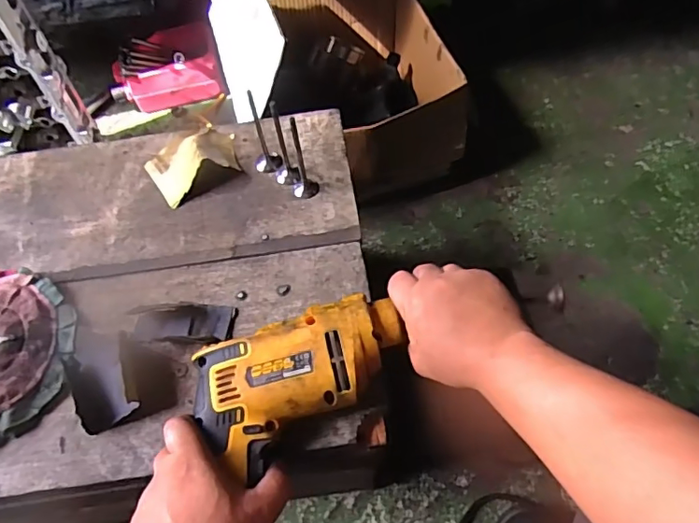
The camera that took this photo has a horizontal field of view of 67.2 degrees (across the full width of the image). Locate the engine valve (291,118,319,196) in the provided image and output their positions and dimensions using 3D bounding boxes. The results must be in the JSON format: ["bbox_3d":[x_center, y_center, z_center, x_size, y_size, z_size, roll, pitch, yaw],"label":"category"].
[{"bbox_3d":[-0.051,-0.107,0.551,0.028,0.101,0.024,-10,61,-4],"label":"engine valve"}]

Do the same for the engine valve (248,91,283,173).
[{"bbox_3d":[-0.098,-0.141,0.580,0.029,0.093,0.030,-23,62,-11],"label":"engine valve"}]

